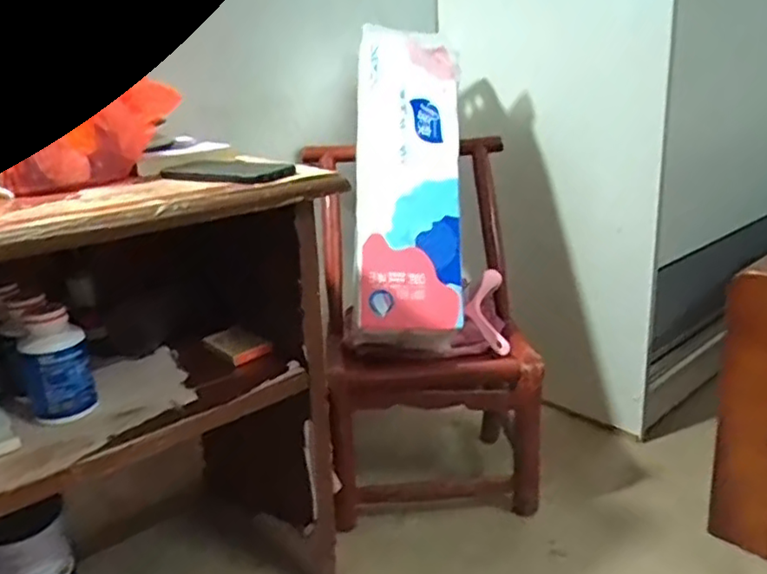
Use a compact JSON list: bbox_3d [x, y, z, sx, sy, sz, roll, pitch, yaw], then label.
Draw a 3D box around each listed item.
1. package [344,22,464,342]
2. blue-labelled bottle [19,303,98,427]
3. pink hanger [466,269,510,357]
[{"bbox_3d":[0.036,-0.183,1.181,0.198,0.543,0.138,-1,-9,7],"label":"package"},{"bbox_3d":[-0.399,0.099,0.808,0.075,0.136,0.066,-14,22,-26],"label":"blue-labelled bottle"},{"bbox_3d":[0.185,0.042,1.193,0.070,0.025,0.164,6,60,-13],"label":"pink hanger"}]

